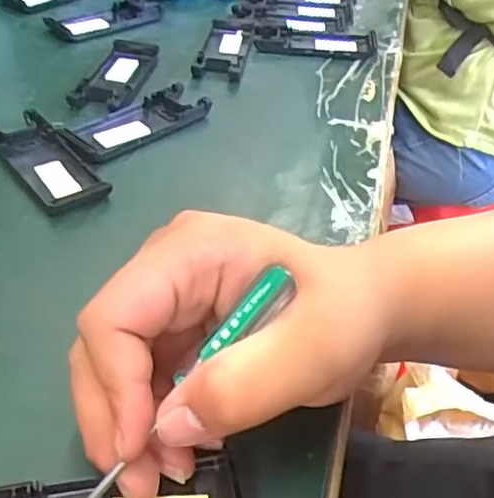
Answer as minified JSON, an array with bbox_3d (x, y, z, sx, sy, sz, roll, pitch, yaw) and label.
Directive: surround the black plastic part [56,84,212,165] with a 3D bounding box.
[{"bbox_3d":[-0.075,-0.085,0.433,0.100,0.012,0.041,-29,51,-34],"label":"black plastic part"}]

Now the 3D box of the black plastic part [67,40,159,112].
[{"bbox_3d":[-0.099,-0.133,0.488,0.042,0.011,0.114,8,40,3],"label":"black plastic part"}]

